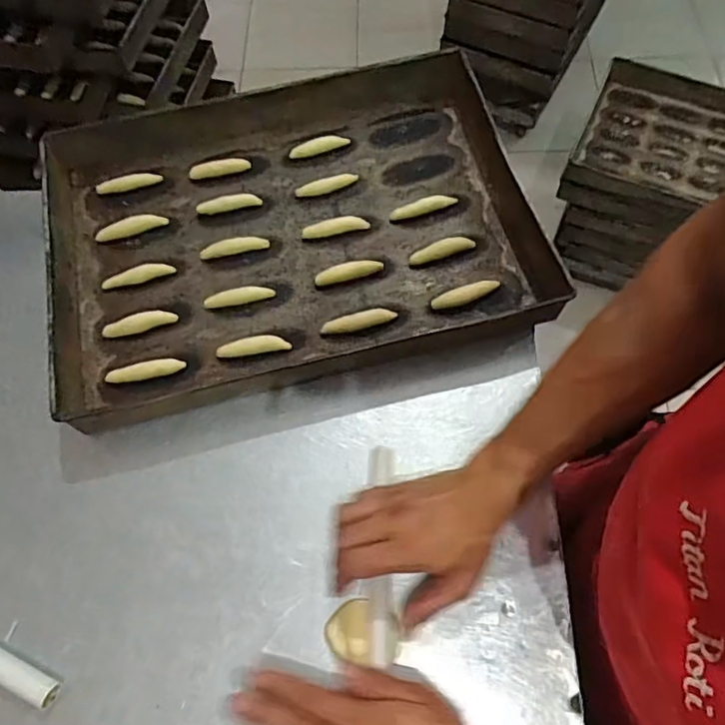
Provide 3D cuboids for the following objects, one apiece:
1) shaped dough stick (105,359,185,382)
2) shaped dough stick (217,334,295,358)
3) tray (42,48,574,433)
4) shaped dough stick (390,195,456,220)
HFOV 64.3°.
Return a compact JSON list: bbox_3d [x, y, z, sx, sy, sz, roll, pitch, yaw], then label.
[{"bbox_3d":[-0.225,0.008,0.596,0.081,0.014,0.020,-7,66,-1],"label":"shaped dough stick"},{"bbox_3d":[-0.114,-0.019,0.601,0.076,0.012,0.018,-6,66,-1],"label":"shaped dough stick"},{"bbox_3d":[-0.078,-0.156,0.643,0.517,0.055,0.382,-14,66,-5],"label":"tray"},{"bbox_3d":[0.071,-0.180,0.663,0.078,0.016,0.018,-14,66,-4],"label":"shaped dough stick"}]

